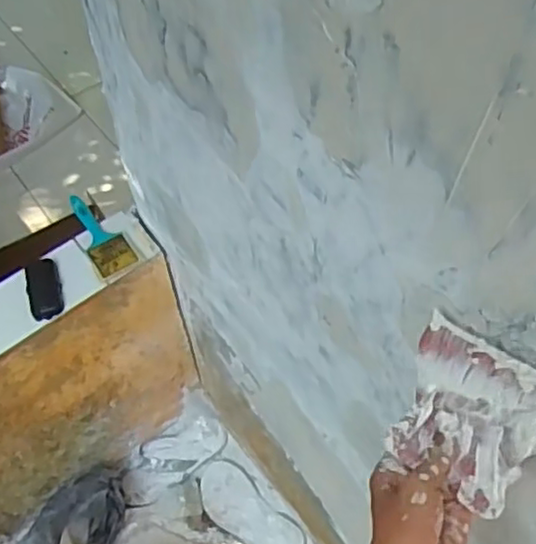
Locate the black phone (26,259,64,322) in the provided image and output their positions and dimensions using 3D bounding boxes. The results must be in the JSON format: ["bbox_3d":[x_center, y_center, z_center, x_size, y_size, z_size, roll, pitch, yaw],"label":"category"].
[{"bbox_3d":[-0.365,0.029,1.107,0.051,0.010,0.106,-13,70,-8],"label":"black phone"}]

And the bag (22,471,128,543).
[{"bbox_3d":[-0.416,0.542,1.399,0.179,0.136,0.285,12,56,9],"label":"bag"}]

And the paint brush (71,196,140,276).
[{"bbox_3d":[-0.295,-0.070,1.162,0.064,0.010,0.187,-30,60,-18],"label":"paint brush"}]

